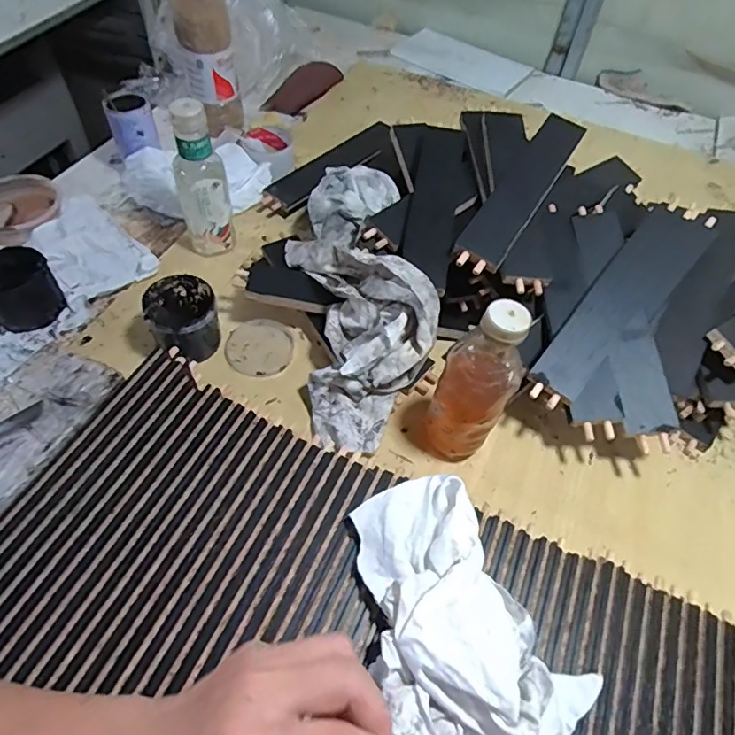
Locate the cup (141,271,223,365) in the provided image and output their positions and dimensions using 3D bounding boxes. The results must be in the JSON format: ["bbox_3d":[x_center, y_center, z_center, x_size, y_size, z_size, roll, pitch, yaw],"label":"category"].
[{"bbox_3d":[-0.216,-0.054,0.621,0.078,0.080,0.091,-21,59,-18],"label":"cup"}]

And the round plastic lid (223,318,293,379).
[{"bbox_3d":[-0.133,-0.025,0.649,0.080,0.008,0.084,2,55,-3],"label":"round plastic lid"}]

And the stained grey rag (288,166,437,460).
[{"bbox_3d":[-0.017,-0.116,0.648,0.155,0.115,0.433,-3,55,-7],"label":"stained grey rag"}]

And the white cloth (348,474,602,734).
[{"bbox_3d":[0.061,0.196,0.410,0.140,0.056,0.218,-27,61,-21],"label":"white cloth"}]

